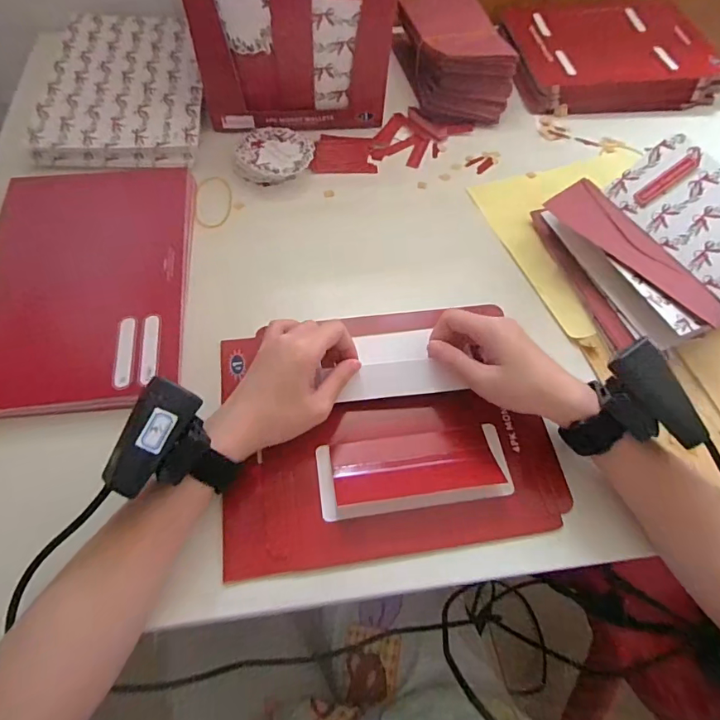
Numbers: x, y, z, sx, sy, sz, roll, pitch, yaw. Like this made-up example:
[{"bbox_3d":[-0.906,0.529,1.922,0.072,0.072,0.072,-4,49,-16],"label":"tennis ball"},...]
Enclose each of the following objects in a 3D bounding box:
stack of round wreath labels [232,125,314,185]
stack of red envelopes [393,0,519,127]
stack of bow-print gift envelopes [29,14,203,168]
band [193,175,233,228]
[{"bbox_3d":[-0.093,-0.220,0.517,0.080,0.026,0.075,16,59,8],"label":"stack of round wreath labels"},{"bbox_3d":[0.114,-0.384,0.594,0.110,0.082,0.188,-11,59,-9],"label":"stack of red envelopes"},{"bbox_3d":[-0.275,-0.330,0.569,0.170,0.039,0.263,-4,59,-5],"label":"stack of bow-print gift envelopes"},{"bbox_3d":[-0.155,-0.167,0.497,0.039,0.004,0.073,-1,62,-9],"label":"band"}]

